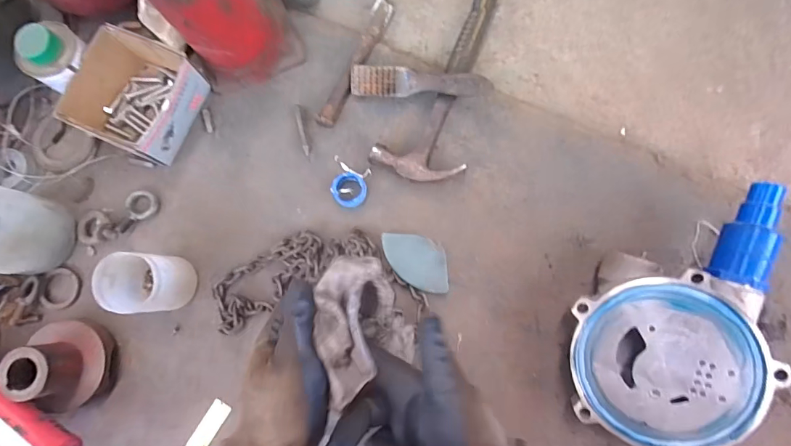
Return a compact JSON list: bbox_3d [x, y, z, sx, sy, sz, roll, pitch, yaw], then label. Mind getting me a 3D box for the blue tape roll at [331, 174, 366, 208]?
[{"bbox_3d":[-0.066,-0.047,0.596,0.048,0.022,0.049,0,79,1],"label":"blue tape roll"}]

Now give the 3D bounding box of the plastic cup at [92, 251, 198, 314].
[{"bbox_3d":[-0.328,0.081,0.548,0.089,0.104,0.074,3,79,2],"label":"plastic cup"}]

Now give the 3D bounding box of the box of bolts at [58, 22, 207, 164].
[{"bbox_3d":[-0.373,-0.180,0.598,0.143,0.082,0.149,23,80,5],"label":"box of bolts"}]

